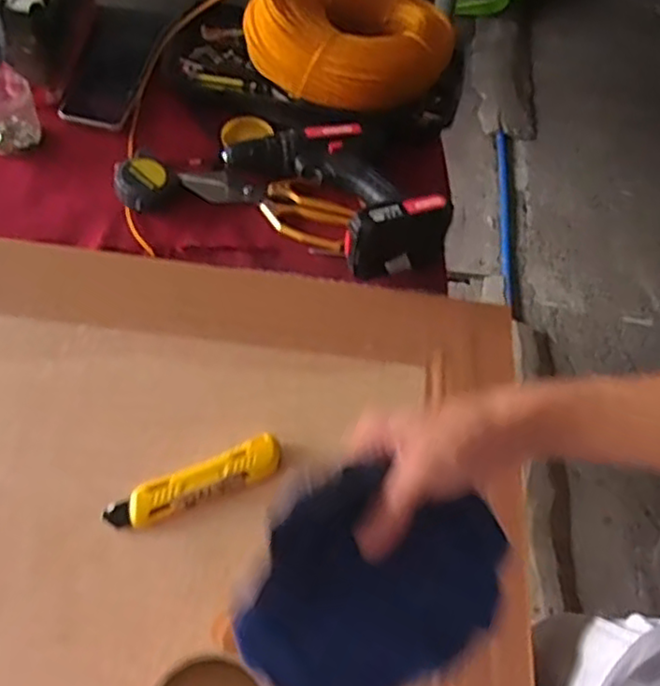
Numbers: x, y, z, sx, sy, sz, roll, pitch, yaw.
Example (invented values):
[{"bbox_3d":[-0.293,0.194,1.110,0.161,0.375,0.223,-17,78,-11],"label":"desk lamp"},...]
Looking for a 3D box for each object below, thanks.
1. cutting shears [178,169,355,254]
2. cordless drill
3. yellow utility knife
[{"bbox_3d":[-0.068,-0.159,0.771,0.201,0.022,0.063,27,60,11],"label":"cutting shears"},{"bbox_3d":[0.016,-0.176,0.735,0.134,0.071,0.244,-35,65,-24],"label":"cordless drill"},{"bbox_3d":[-0.109,0.116,0.560,0.145,0.015,0.033,-20,63,-17],"label":"yellow utility knife"}]

